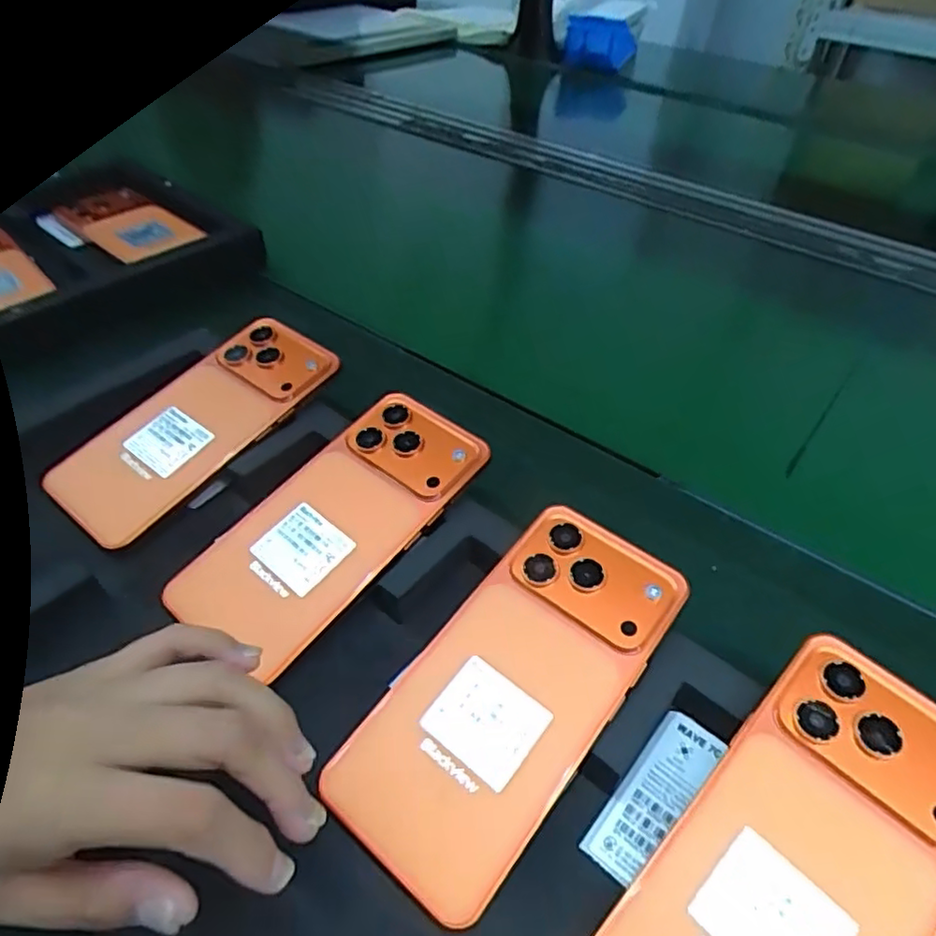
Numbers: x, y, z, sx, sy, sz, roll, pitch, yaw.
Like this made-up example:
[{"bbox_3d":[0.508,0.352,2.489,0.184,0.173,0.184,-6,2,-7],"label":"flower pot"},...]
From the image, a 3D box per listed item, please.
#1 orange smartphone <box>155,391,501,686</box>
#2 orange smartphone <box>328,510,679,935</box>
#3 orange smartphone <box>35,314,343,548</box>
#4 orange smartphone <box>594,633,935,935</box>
[{"bbox_3d":[-0.064,0.026,0.317,0.159,0.008,0.080,-40,61,-20],"label":"orange smartphone"},{"bbox_3d":[0.019,0.087,0.259,0.073,0.006,0.161,32,63,26],"label":"orange smartphone"},{"bbox_3d":[-0.154,-0.028,0.366,0.073,0.011,0.164,34,66,28],"label":"orange smartphone"},{"bbox_3d":[0.112,0.135,0.213,0.159,0.005,0.074,-41,58,-21],"label":"orange smartphone"}]

